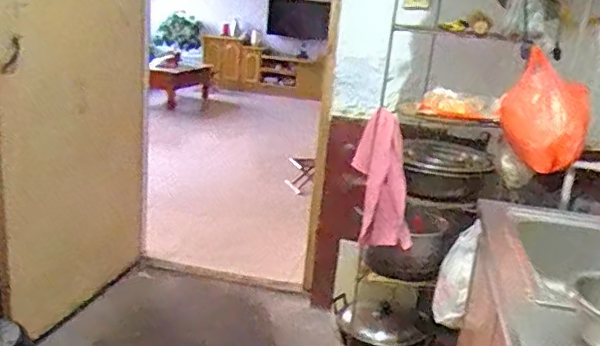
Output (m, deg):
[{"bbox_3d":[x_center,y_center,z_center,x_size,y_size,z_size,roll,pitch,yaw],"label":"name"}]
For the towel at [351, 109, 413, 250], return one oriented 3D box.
[{"bbox_3d":[0.252,0.030,1.696,0.197,0.390,0.064,9,17,15],"label":"towel"}]

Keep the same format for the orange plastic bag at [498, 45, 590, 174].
[{"bbox_3d":[0.650,-0.161,1.517,0.153,0.255,0.238,4,16,-3],"label":"orange plastic bag"}]

